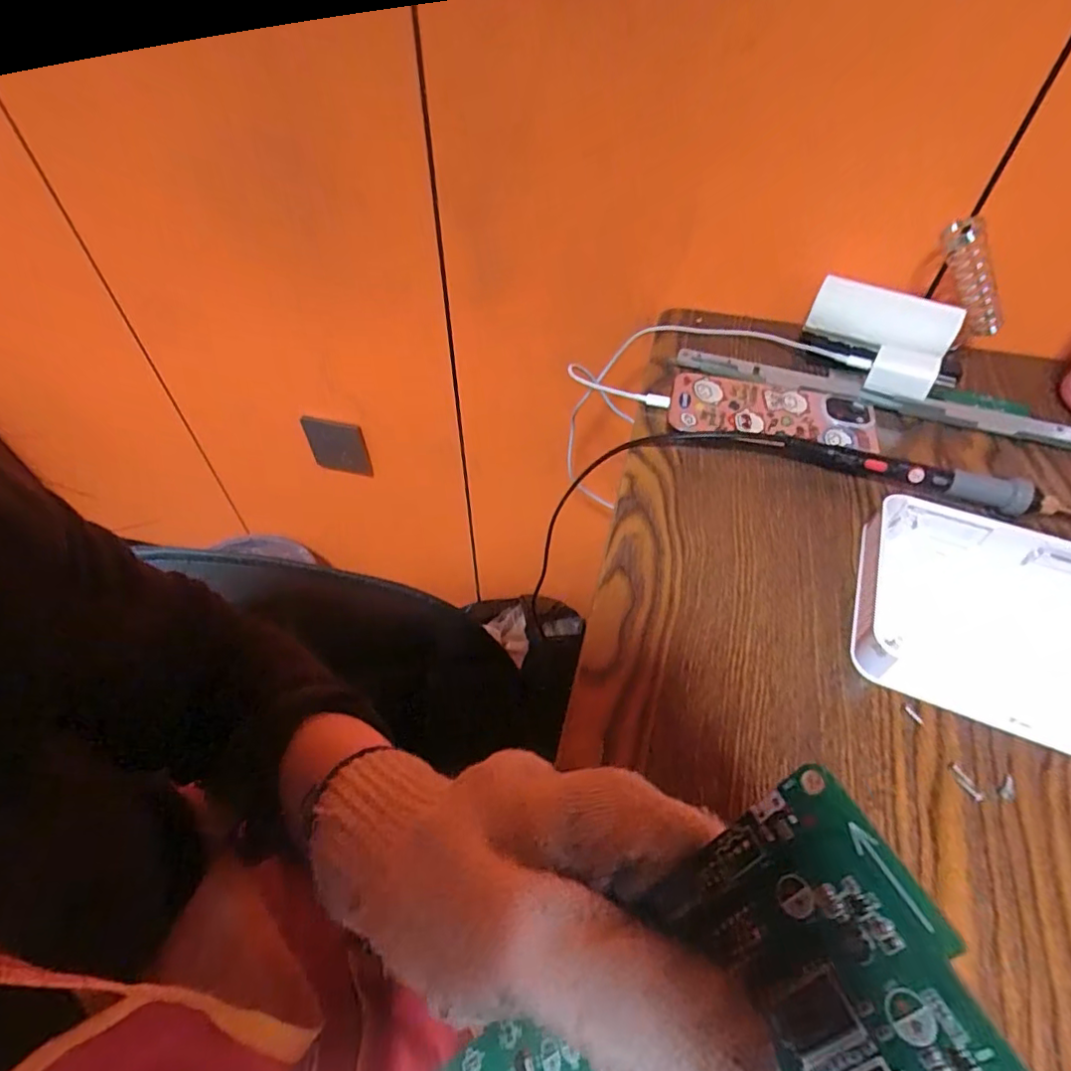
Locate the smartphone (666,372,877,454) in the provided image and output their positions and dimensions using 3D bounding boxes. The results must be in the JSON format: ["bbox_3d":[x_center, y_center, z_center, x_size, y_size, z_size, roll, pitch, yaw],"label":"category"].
[{"bbox_3d":[0.172,-0.087,0.411,0.144,0.017,0.074,10,50,8],"label":"smartphone"}]

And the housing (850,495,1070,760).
[{"bbox_3d":[0.265,0.049,0.291,0.178,0.024,0.122,19,53,15],"label":"housing"}]

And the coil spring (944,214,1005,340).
[{"bbox_3d":[0.318,-0.185,0.409,0.022,0.090,0.019,-11,37,45],"label":"coil spring"}]

